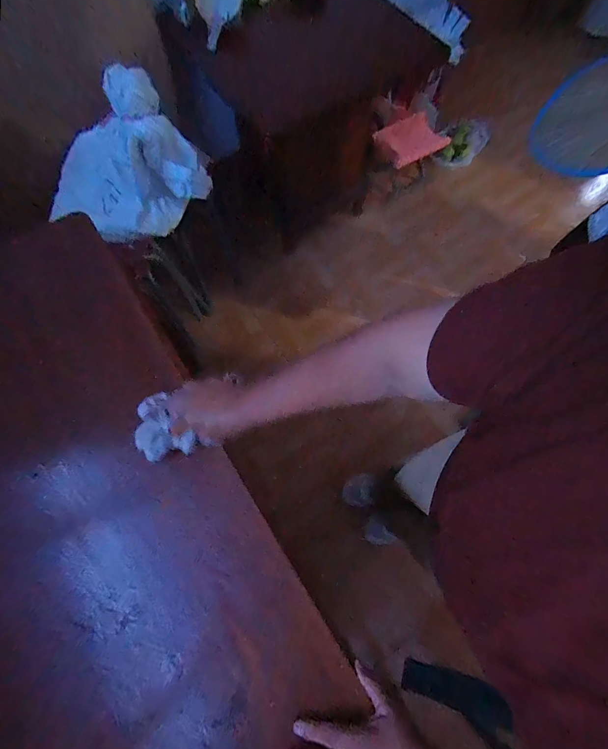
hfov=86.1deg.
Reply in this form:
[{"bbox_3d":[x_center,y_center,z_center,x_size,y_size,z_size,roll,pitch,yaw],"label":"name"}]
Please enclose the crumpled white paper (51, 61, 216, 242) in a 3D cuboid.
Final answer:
[{"bbox_3d":[-0.453,-0.513,0.794,0.387,0.246,0.222,-19,73,-5],"label":"crumpled white paper"}]

